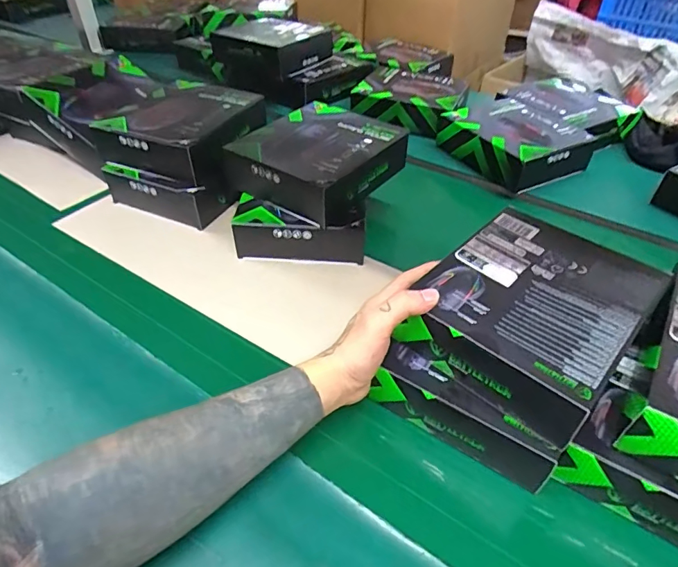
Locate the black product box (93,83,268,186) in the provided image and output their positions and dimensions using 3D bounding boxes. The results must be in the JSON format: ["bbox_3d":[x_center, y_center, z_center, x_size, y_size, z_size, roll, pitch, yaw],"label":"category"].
[{"bbox_3d":[-0.210,-0.214,0.647,0.176,0.065,0.186,21,47,21],"label":"black product box"}]

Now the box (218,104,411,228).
[{"bbox_3d":[-0.027,-0.160,0.595,0.165,0.059,0.180,23,48,23],"label":"box"}]

